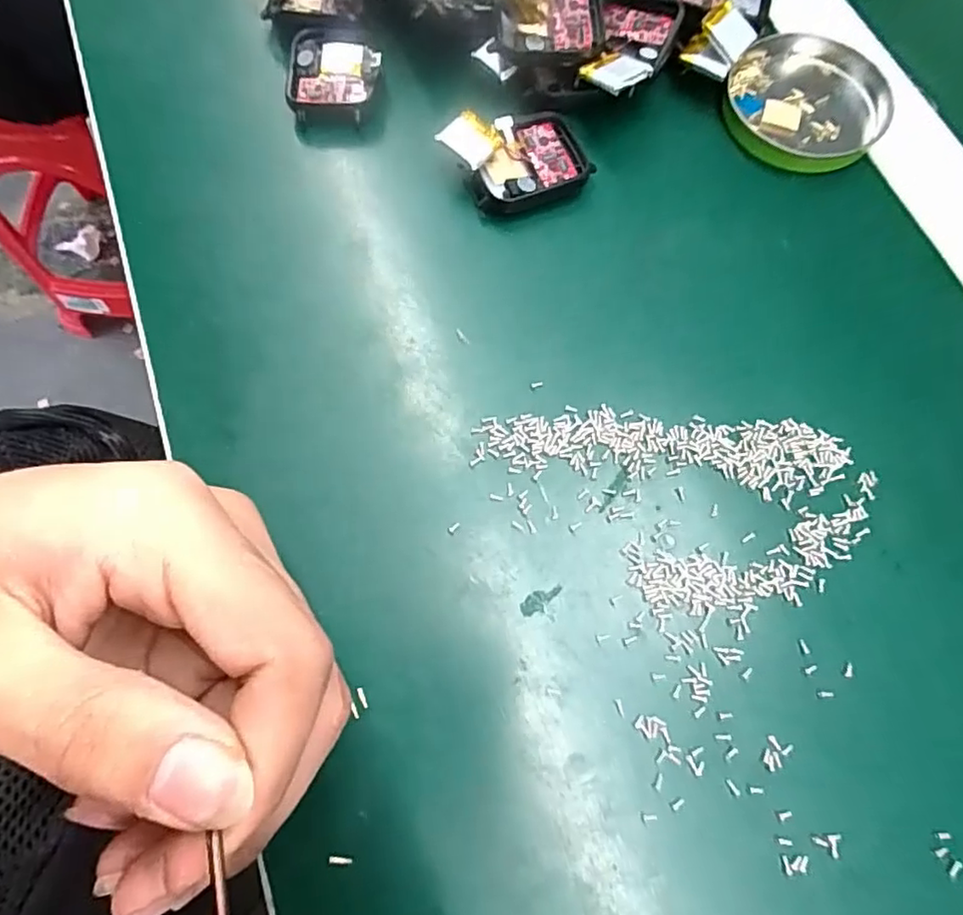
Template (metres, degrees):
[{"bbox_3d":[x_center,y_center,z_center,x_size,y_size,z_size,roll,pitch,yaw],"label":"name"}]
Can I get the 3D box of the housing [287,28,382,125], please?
[{"bbox_3d":[-0.061,-0.160,0.257,0.037,0.011,0.041,1,71,-1],"label":"housing"}]

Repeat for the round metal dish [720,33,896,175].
[{"bbox_3d":[0.137,-0.150,0.256,0.064,0.007,0.064,0,71,-1],"label":"round metal dish"}]

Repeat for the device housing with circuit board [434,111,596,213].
[{"bbox_3d":[0.014,-0.118,0.239,0.054,0.018,0.036,-9,71,-4],"label":"device housing with circuit board"}]

